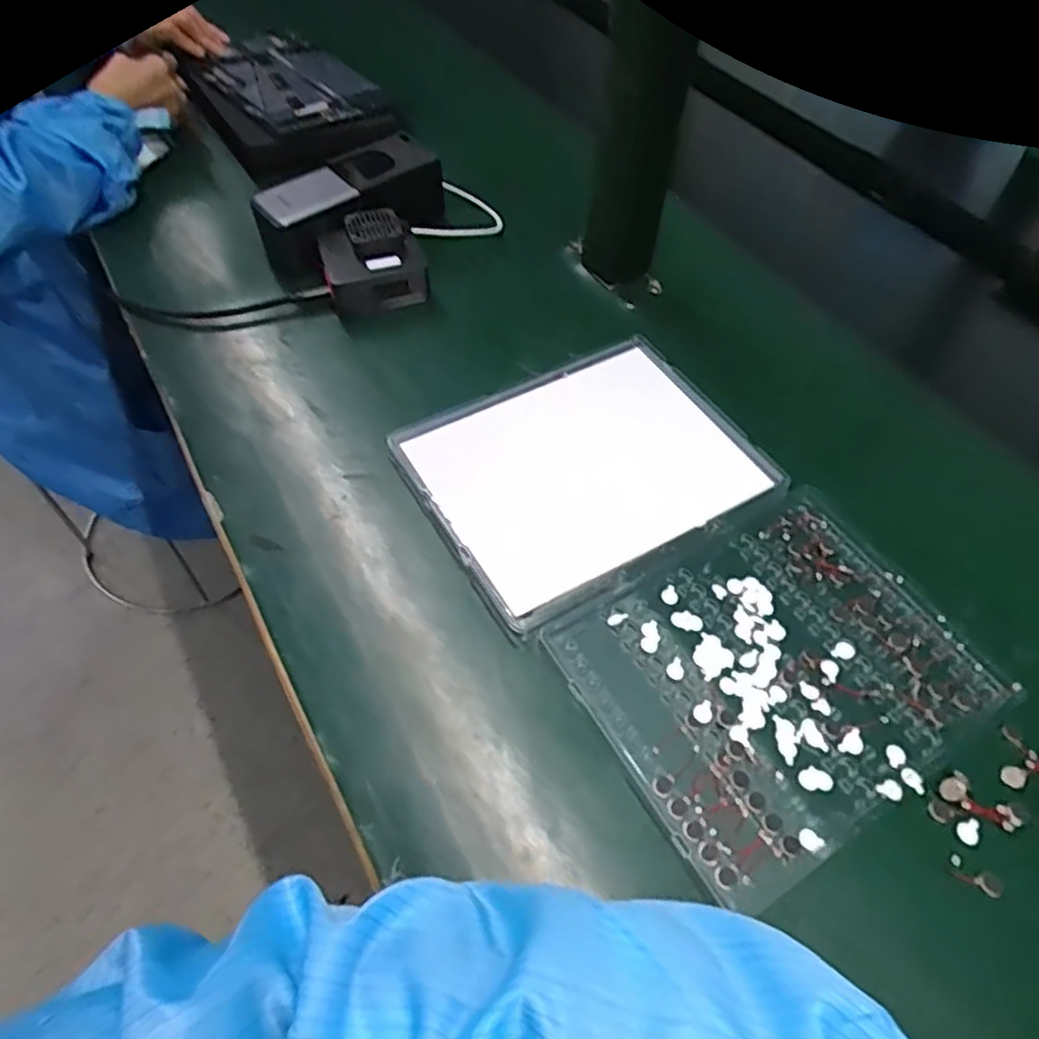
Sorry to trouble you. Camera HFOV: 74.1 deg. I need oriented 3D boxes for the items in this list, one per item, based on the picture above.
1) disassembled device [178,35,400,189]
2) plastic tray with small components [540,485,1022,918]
[{"bbox_3d":[-0.236,-0.439,0.717,0.173,0.032,0.241,-26,59,-20],"label":"disassembled device"},{"bbox_3d":[0.142,0.079,0.379,0.206,0.011,0.168,-26,60,-20],"label":"plastic tray with small components"}]

